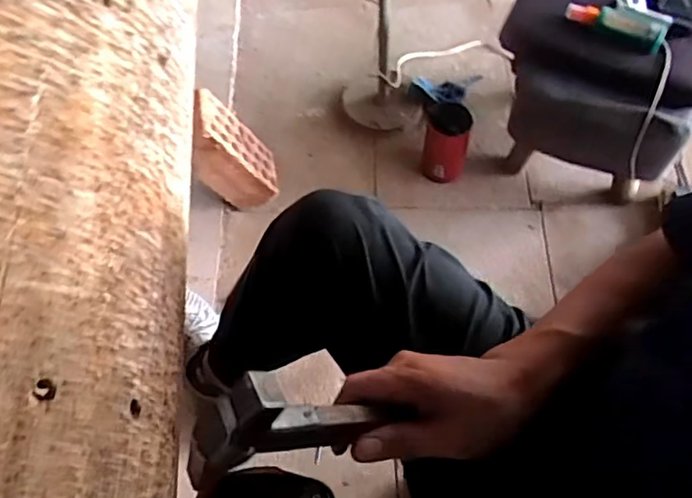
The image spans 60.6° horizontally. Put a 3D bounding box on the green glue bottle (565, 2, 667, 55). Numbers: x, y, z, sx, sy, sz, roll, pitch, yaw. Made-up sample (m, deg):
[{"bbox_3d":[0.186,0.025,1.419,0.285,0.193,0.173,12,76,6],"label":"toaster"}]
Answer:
[{"bbox_3d":[0.443,-0.373,0.970,0.156,0.027,0.056,25,66,15],"label":"green glue bottle"}]

